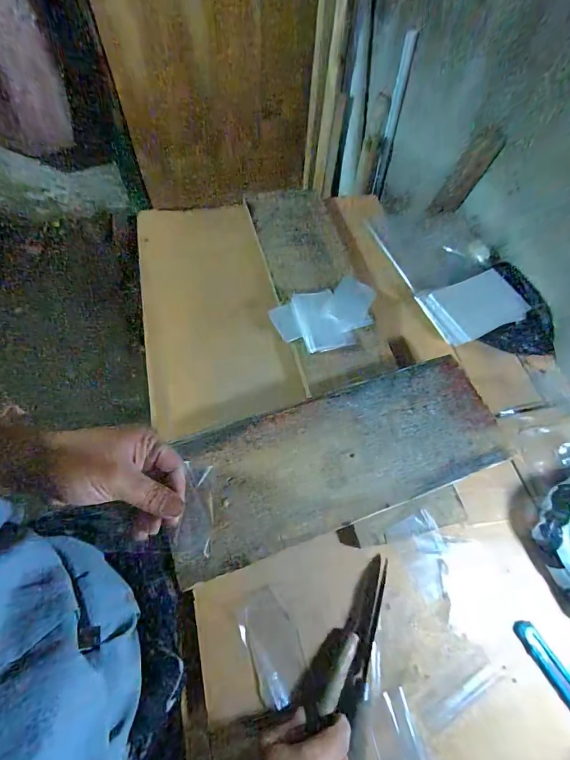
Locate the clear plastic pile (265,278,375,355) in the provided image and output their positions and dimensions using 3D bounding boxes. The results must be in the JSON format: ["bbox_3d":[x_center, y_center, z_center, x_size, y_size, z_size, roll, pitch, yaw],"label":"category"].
[{"bbox_3d":[0.077,-0.111,0.633,0.188,0.026,0.116,-25,66,-16],"label":"clear plastic pile"}]

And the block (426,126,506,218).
[{"bbox_3d":[0.395,-0.450,0.808,0.063,0.191,0.018,48,36,20],"label":"block"}]

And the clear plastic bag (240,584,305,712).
[{"bbox_3d":[-0.014,0.304,0.423,0.060,0.006,0.108,-9,56,-28],"label":"clear plastic bag"}]

